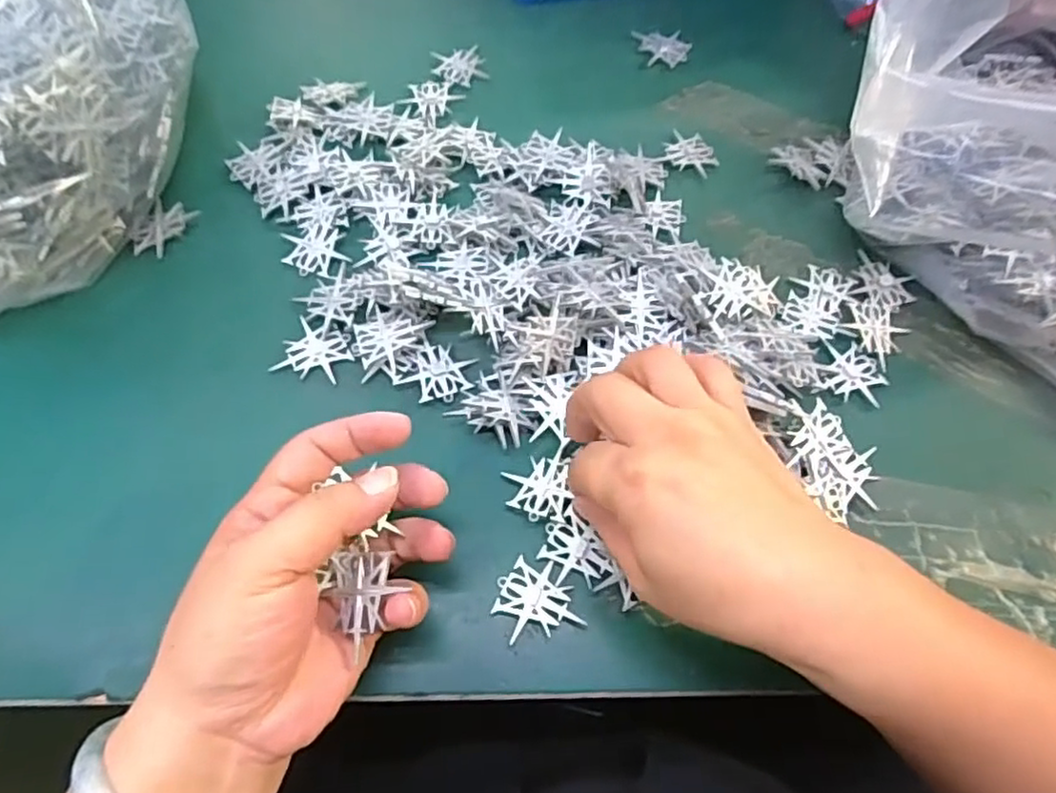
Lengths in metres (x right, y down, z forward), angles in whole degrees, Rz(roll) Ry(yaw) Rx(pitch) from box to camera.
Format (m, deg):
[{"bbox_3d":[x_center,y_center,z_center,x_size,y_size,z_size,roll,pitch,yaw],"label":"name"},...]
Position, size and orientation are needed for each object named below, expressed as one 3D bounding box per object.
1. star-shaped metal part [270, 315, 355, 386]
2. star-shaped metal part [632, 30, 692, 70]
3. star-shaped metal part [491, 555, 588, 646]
[{"bbox_3d":[-0.108,-0.022,0.338,0.033,0.004,0.030,19,66,6],"label":"star-shaped metal part"},{"bbox_3d":[0.092,-0.236,0.450,0.038,0.005,0.031,-2,66,-3],"label":"star-shaped metal part"},{"bbox_3d":[0.002,0.088,0.291,0.034,0.005,0.033,-13,60,-10],"label":"star-shaped metal part"}]

